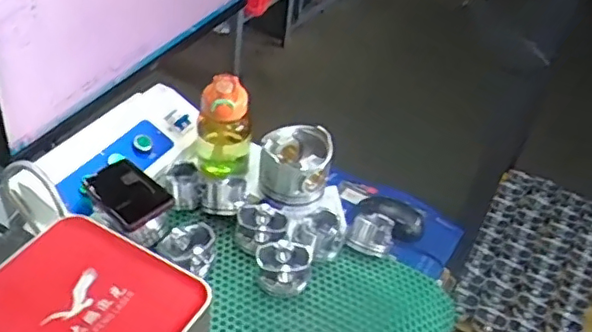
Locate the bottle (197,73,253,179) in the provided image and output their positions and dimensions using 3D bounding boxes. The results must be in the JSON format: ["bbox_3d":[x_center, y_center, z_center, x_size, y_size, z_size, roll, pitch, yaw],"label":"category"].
[{"bbox_3d":[-0.117,-0.059,0.994,0.083,0.180,0.077,2,41,-6],"label":"bottle"}]

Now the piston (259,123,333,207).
[{"bbox_3d":[-0.001,-0.004,0.979,0.108,0.098,0.102,4,41,-4],"label":"piston"}]

